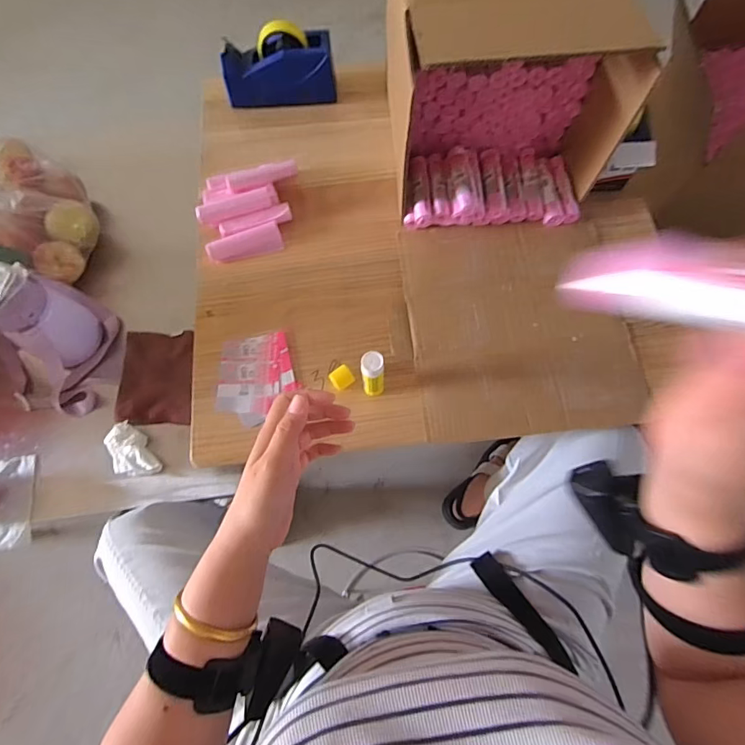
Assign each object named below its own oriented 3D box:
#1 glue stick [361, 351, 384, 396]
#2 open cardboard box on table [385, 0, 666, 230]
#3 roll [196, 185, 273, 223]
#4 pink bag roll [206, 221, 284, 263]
[{"bbox_3d":[0.002,0.005,0.620,0.030,0.106,0.031,-3,70,1],"label":"glue stick"},{"bbox_3d":[0.188,-0.465,0.691,0.291,0.275,0.385,-5,69,1],"label":"open cardboard box on table"},{"bbox_3d":[-0.228,-0.274,0.740,0.121,0.023,0.024,-20,71,-5],"label":"roll"},{"bbox_3d":[-0.210,-0.211,0.744,0.119,0.032,0.037,-17,70,-4],"label":"pink bag roll"}]

